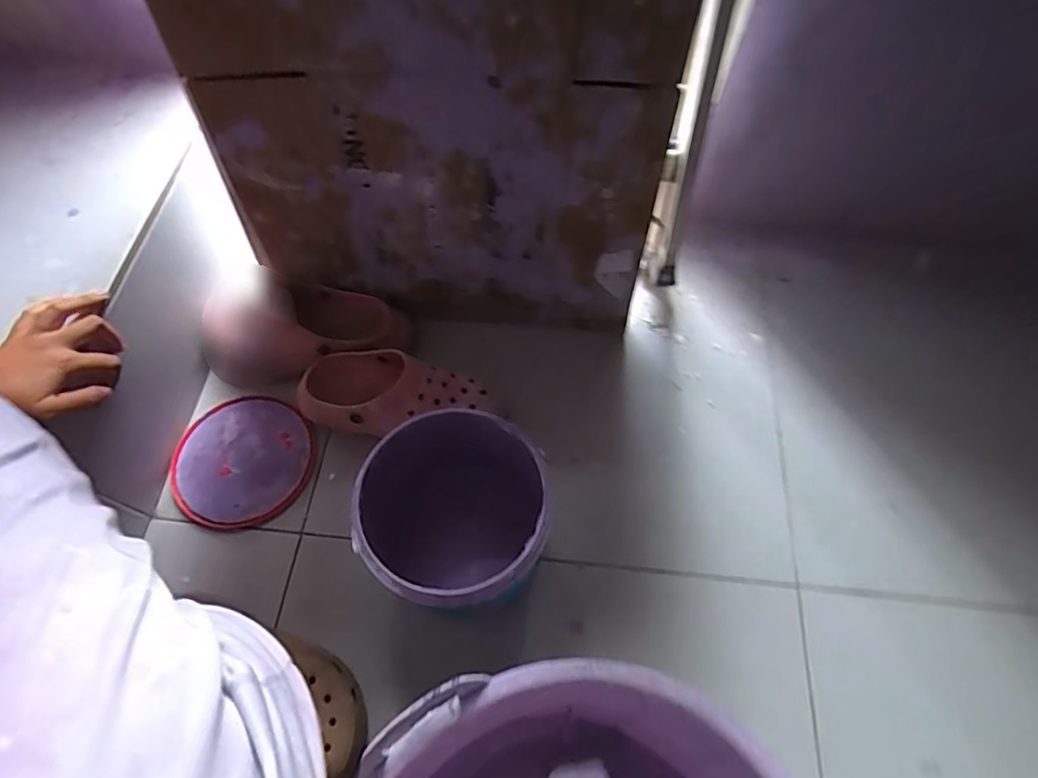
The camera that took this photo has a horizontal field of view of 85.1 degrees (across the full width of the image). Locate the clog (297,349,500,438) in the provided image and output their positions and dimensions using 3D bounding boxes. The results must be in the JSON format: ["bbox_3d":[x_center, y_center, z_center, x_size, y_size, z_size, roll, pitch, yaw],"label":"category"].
[{"bbox_3d":[-0.163,0.005,0.702,0.259,0.074,0.106,2,60,13],"label":"clog"}]

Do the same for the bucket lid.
[{"bbox_3d":[-0.352,0.088,0.723,0.172,0.008,0.166,0,63,0],"label":"bucket lid"}]

